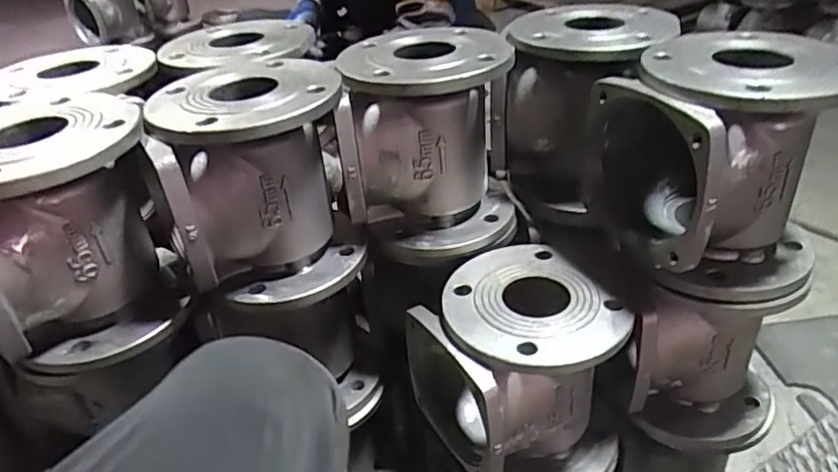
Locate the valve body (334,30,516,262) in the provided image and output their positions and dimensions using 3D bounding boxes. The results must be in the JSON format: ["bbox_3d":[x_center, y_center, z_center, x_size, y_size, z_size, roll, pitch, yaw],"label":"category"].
[{"bbox_3d":[0.012,-0.104,0.661,0.172,0.191,0.169,-3,34,2],"label":"valve body"}]

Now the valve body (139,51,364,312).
[{"bbox_3d":[-0.151,-0.053,0.598,0.163,0.185,0.162,-14,35,-13],"label":"valve body"}]

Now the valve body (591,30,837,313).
[{"bbox_3d":[0.272,-0.063,0.573,0.186,0.191,0.165,-9,34,-6],"label":"valve body"}]

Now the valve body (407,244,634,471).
[{"bbox_3d":[0.106,0.143,0.626,0.174,0.198,0.176,-25,39,-28],"label":"valve body"}]

